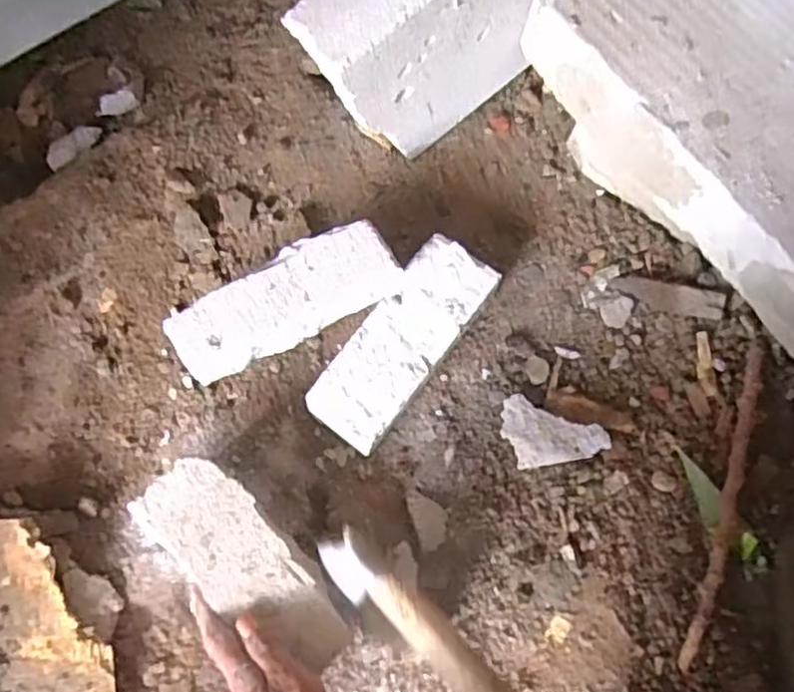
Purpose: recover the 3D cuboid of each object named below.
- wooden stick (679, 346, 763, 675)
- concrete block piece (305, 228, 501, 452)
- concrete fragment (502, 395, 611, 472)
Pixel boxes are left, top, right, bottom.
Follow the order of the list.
[{"bbox_3d":[0.289,0.134,0.616,0.020,0.020,0.286,18,76,4],"label":"wooden stick"},{"bbox_3d":[0.005,-0.001,0.634,0.074,0.049,0.193,36,78,8],"label":"concrete block piece"},{"bbox_3d":[0.133,0.084,0.624,0.092,0.010,0.056,20,88,18],"label":"concrete fragment"}]

